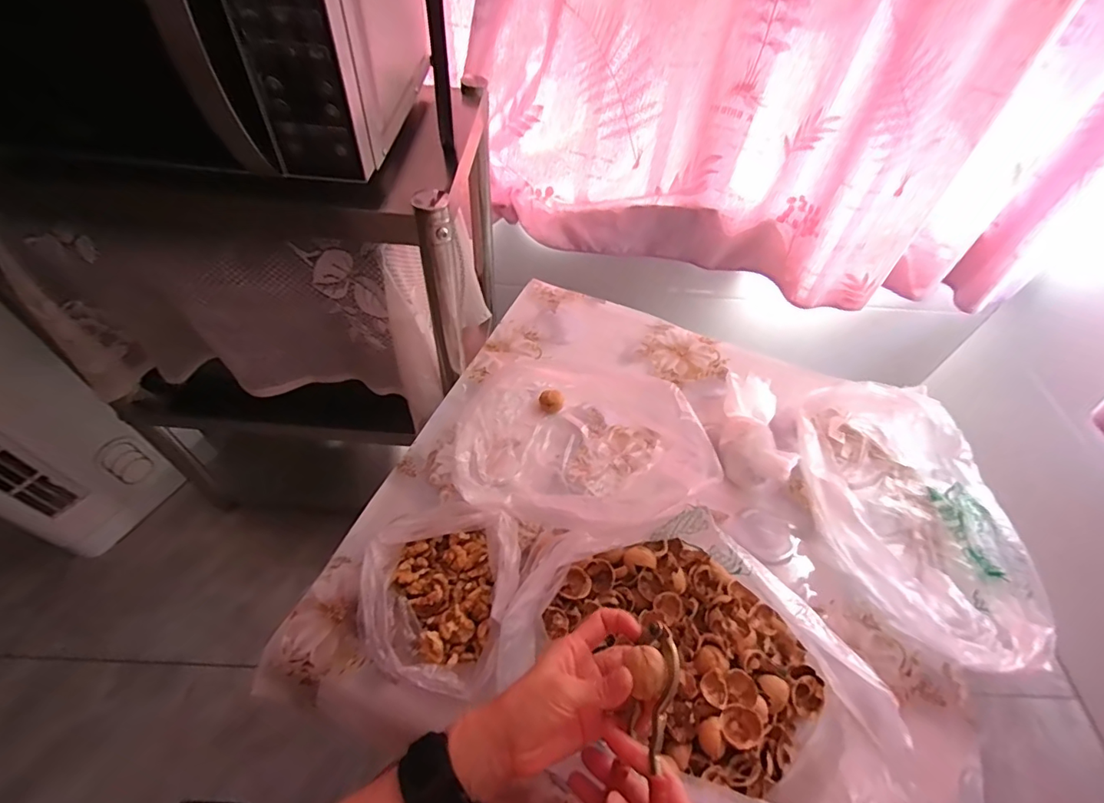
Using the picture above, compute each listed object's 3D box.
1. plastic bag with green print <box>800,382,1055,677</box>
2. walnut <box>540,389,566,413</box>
[{"bbox_3d":[0.401,0.127,0.563,0.190,0.071,0.325,4,52,-1],"label":"plastic bag with green print"},{"bbox_3d":[0.000,-0.001,0.653,0.027,0.024,0.025,38,58,23],"label":"walnut"}]

